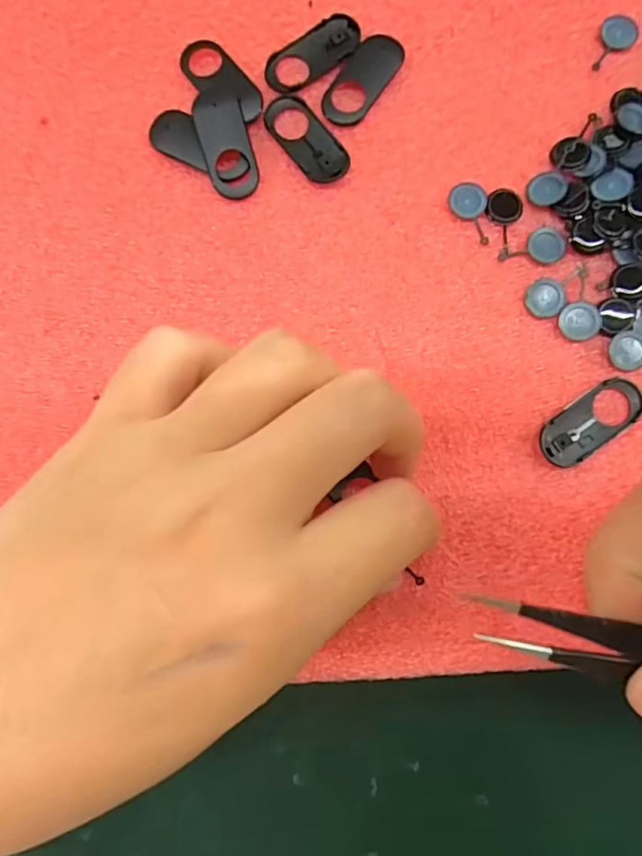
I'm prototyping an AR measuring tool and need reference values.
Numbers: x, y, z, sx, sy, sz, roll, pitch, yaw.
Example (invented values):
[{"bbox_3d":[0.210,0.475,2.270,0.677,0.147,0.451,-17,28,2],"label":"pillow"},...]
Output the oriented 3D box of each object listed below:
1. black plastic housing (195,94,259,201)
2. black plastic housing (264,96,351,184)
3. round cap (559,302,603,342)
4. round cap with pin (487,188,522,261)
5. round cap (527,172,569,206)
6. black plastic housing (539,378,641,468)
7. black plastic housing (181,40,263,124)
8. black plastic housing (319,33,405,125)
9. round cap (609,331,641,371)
[{"bbox_3d":[-0.027,-0.082,0.158,0.014,0.004,0.030,-16,98,0],"label":"black plastic housing"},{"bbox_3d":[-0.004,-0.085,0.161,0.013,0.004,0.031,-39,84,-2],"label":"black plastic housing"},{"bbox_3d":[0.072,-0.030,0.152,0.010,0.004,0.010,0,83,2],"label":"round cap"},{"bbox_3d":[0.053,-0.059,0.156,0.010,0.004,0.021,2,84,2],"label":"round cap with pin"},{"bbox_3d":[0.065,-0.069,0.157,0.010,0.004,0.010,0,83,2],"label":"round cap"},{"bbox_3d":[0.073,-0.001,0.148,0.031,0.004,0.014,-34,83,-2],"label":"black plastic housing"},{"bbox_3d":[-0.030,-0.104,0.163,0.014,0.004,0.032,-39,84,-2],"label":"black plastic housing"},{"bbox_3d":[0.012,-0.104,0.163,0.014,0.004,0.030,34,86,5],"label":"black plastic housing"},{"bbox_3d":[0.085,-0.021,0.150,0.010,0.004,0.010,0,83,2],"label":"round cap"}]

